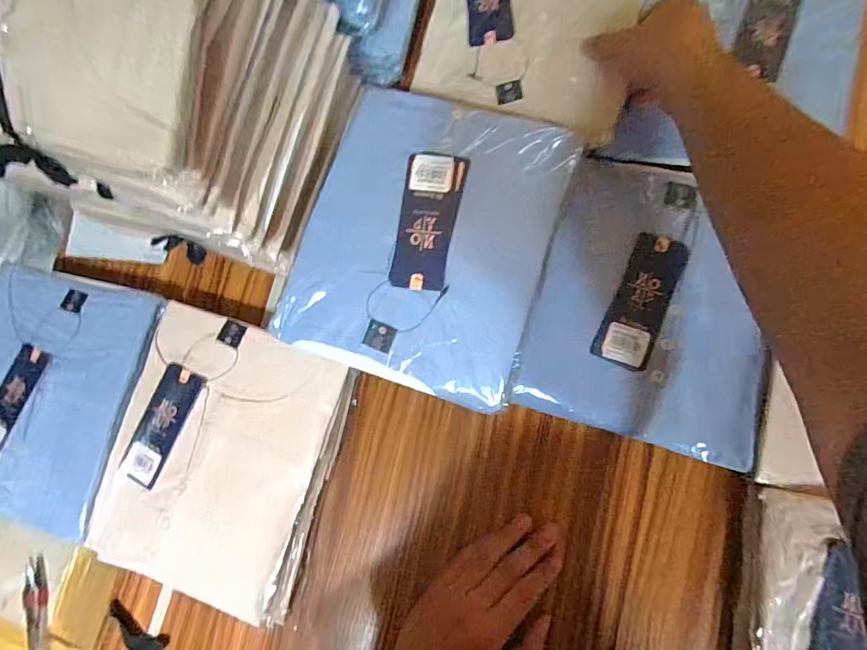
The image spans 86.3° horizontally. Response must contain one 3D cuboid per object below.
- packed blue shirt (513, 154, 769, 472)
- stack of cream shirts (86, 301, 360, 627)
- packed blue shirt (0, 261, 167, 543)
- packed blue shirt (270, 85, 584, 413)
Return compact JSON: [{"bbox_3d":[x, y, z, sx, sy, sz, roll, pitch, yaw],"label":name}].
[{"bbox_3d":[0.198,-0.020,0.421,0.199,0.029,0.243,15,86,8],"label":"packed blue shirt"},{"bbox_3d":[-0.210,0.130,0.464,0.212,0.037,0.257,15,86,8],"label":"stack of cream shirts"},{"bbox_3d":[-0.416,0.074,0.501,0.209,0.044,0.256,15,86,8],"label":"packed blue shirt"},{"bbox_3d":[-0.007,-0.074,0.393,0.204,0.022,0.244,17,86,9],"label":"packed blue shirt"}]

